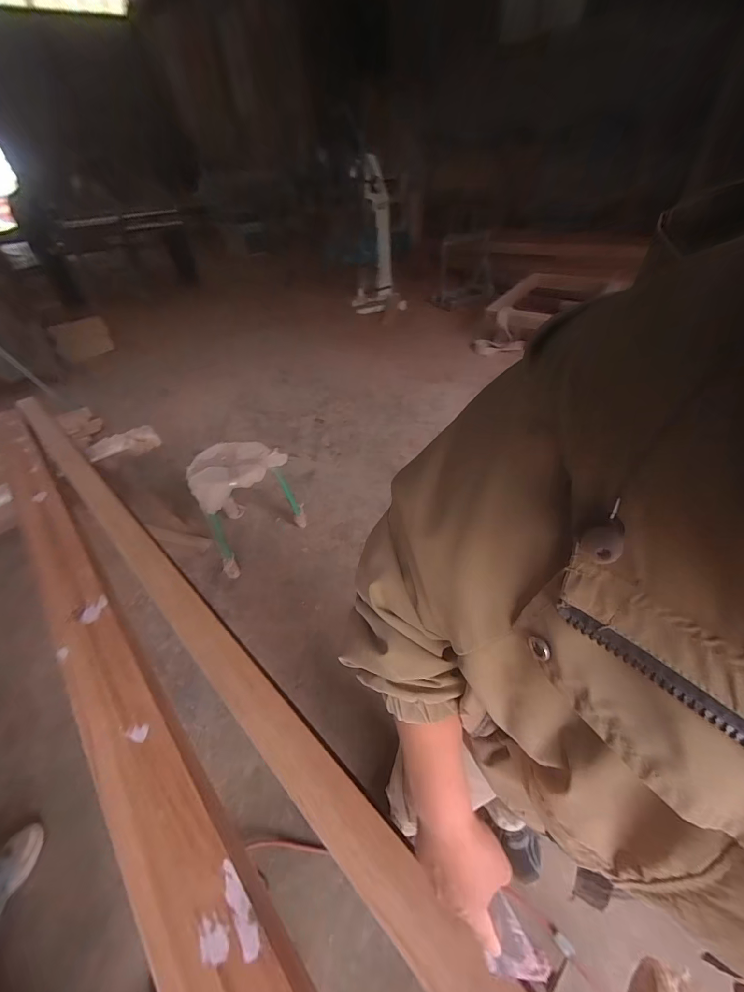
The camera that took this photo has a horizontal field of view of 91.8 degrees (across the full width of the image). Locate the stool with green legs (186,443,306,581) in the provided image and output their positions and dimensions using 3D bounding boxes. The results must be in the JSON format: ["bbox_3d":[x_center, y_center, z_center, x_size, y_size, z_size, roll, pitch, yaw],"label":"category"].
[{"bbox_3d":[-0.542,0.016,1.561,0.275,0.440,0.393,29,53,31],"label":"stool with green legs"}]

